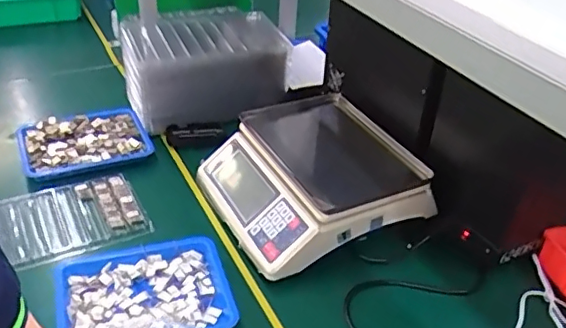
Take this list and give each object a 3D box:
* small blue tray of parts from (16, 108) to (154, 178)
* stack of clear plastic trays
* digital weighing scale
[{"bbox_3d":[-0.366,-0.045,1.057,0.225,0.035,0.165,-11,37,-19],"label":"small blue tray of parts"},{"bbox_3d":[-0.156,-0.208,1.161,0.322,0.137,0.239,-11,38,-20],"label":"stack of clear plastic trays"},{"bbox_3d":[0.031,0.012,0.939,0.289,0.123,0.340,-15,39,-24],"label":"digital weighing scale"}]

